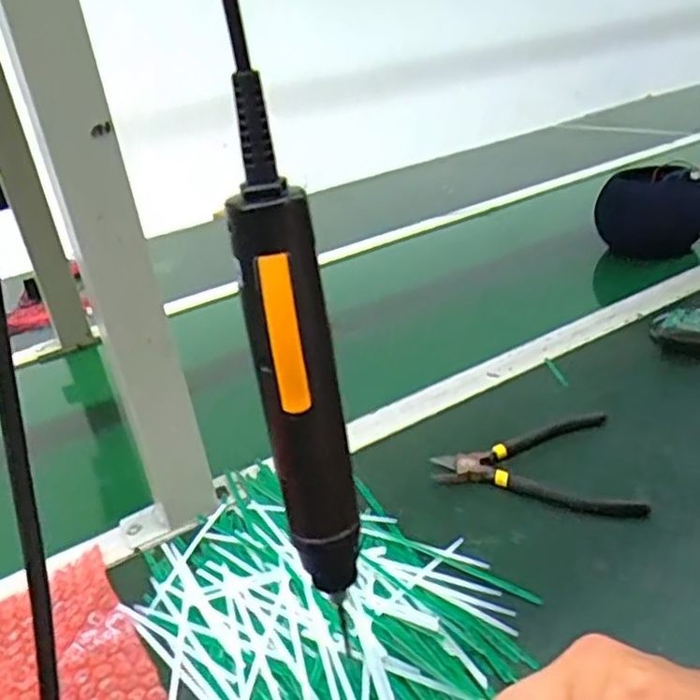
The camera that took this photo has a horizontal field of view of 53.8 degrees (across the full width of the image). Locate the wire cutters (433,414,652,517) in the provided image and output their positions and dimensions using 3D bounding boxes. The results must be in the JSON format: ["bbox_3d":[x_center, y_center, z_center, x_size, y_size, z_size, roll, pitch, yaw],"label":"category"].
[{"bbox_3d":[0.135,0.088,0.519,0.138,0.008,0.116,-6,26,4],"label":"wire cutters"}]

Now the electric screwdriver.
[{"bbox_3d":[-0.022,0.013,0.277,0.026,0.218,0.037,-1,27,15],"label":"electric screwdriver"}]

